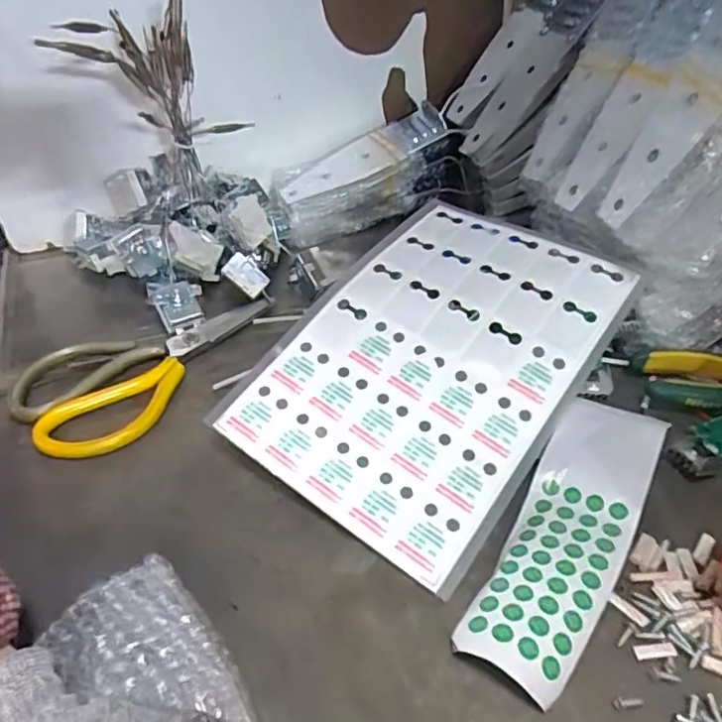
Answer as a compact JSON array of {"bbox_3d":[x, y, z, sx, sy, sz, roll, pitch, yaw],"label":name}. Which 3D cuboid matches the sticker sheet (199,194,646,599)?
[{"bbox_3d":[0.048,-0.005,0.382,0.172,0.018,0.249,33,69,19],"label":"sticker sheet"}]

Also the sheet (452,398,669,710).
[{"bbox_3d":[0.122,0.092,0.325,0.059,0.015,0.193,23,48,24],"label":"sheet"}]

